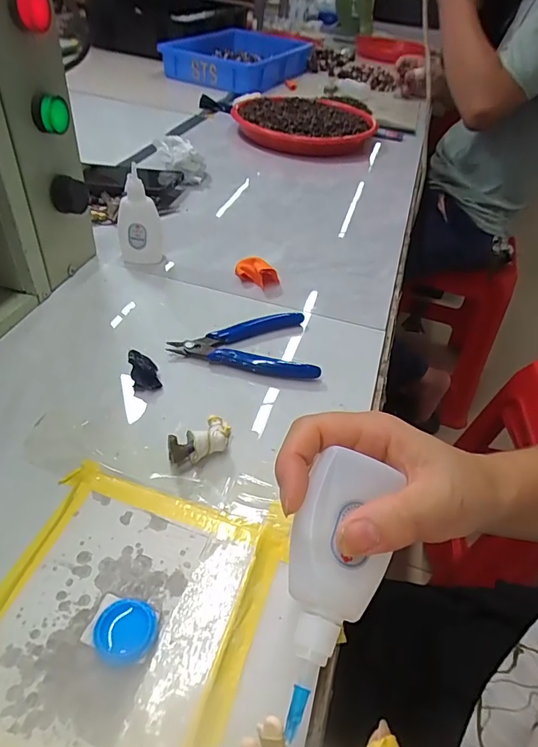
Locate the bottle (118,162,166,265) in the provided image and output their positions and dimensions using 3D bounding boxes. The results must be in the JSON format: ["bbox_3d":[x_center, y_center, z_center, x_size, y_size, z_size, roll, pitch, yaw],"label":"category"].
[{"bbox_3d":[-0.129,-0.153,0.462,0.042,0.087,0.025,-9,45,-17],"label":"bottle"}]

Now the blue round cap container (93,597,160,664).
[{"bbox_3d":[-0.070,0.126,0.228,0.030,0.007,0.029,4,43,-4],"label":"blue round cap container"}]

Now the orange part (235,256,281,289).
[{"bbox_3d":[-0.012,-0.103,0.472,0.044,0.023,0.019,17,44,11],"label":"orange part"}]

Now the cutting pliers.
[{"bbox_3d":[-0.018,-0.031,0.400,0.121,0.014,0.078,8,43,1],"label":"cutting pliers"}]

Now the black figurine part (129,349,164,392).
[{"bbox_3d":[-0.095,-0.001,0.355,0.020,0.023,0.026,-9,45,-16],"label":"black figurine part"}]

